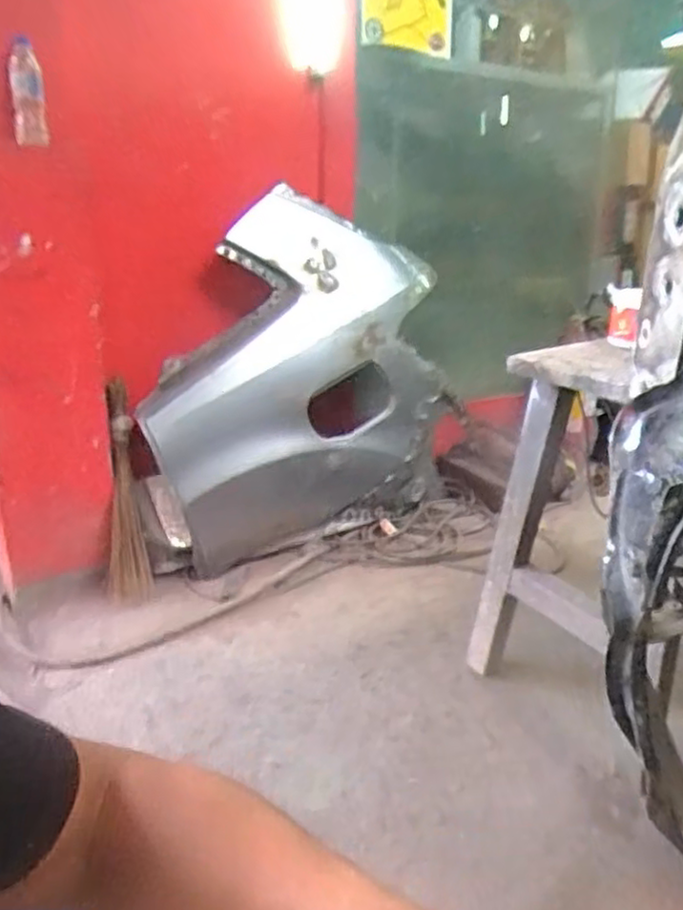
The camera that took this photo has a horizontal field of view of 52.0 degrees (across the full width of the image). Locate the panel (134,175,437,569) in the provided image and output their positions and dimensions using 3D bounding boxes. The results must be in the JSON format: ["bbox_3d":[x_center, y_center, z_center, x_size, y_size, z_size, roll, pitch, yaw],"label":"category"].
[{"bbox_3d":[-0.065,-0.135,1.780,0.740,0.946,0.248,26,-11,-20],"label":"panel"}]

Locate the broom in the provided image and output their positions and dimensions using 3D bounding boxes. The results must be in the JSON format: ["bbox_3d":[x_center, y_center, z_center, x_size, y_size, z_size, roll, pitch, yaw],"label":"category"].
[{"bbox_3d":[-0.497,0.086,1.577,0.095,0.457,0.149,-7,18,-23],"label":"broom"}]

